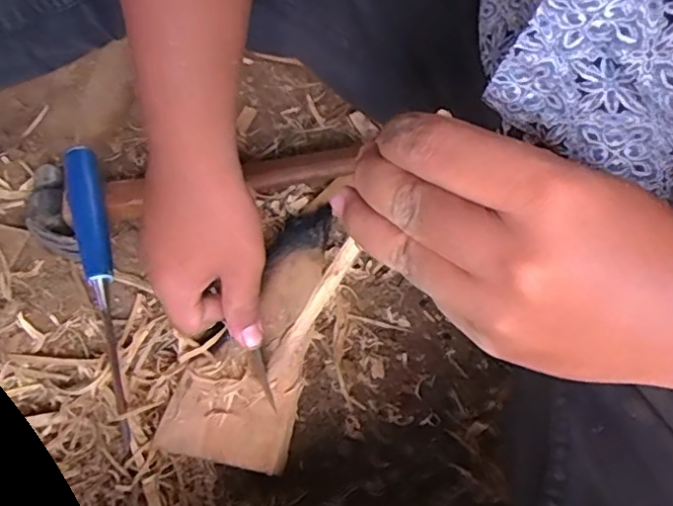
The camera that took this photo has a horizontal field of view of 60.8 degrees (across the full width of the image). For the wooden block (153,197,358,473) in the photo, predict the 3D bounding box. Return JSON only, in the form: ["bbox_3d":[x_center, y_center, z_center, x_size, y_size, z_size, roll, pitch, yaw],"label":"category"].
[{"bbox_3d":[-0.049,0.055,0.428,0.081,0.037,0.202,17,59,8],"label":"wooden block"}]

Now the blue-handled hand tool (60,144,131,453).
[{"bbox_3d":[-0.174,0.026,0.426,0.025,0.025,0.224,-13,77,-11],"label":"blue-handled hand tool"}]

